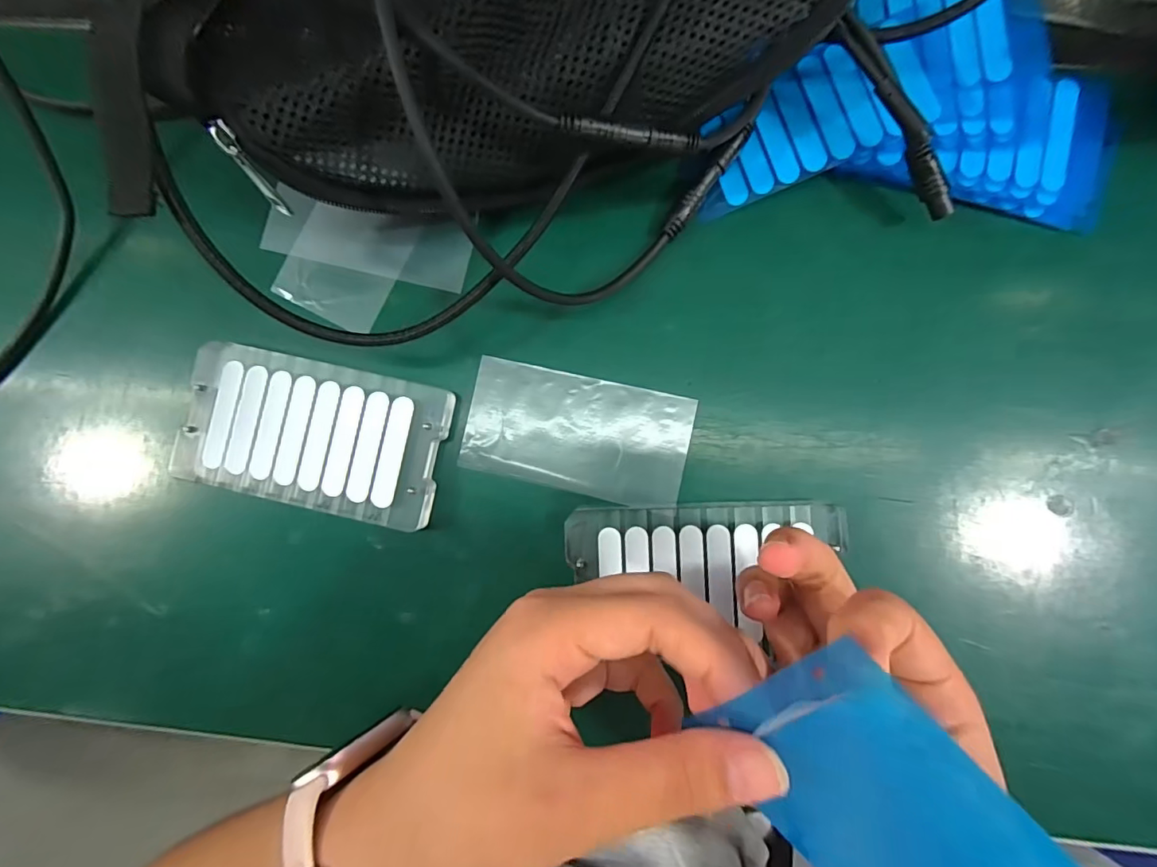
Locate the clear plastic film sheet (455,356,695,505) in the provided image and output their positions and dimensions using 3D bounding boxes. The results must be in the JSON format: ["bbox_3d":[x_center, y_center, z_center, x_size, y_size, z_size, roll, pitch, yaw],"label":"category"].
[{"bbox_3d":[-0.001,0.000,0.240,0.104,0.004,0.054,12,89,3],"label":"clear plastic film sheet"}]

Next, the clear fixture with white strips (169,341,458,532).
[{"bbox_3d":[-0.126,0.000,0.239,0.121,0.012,0.068,12,89,3],"label":"clear fixture with white strips"}]

